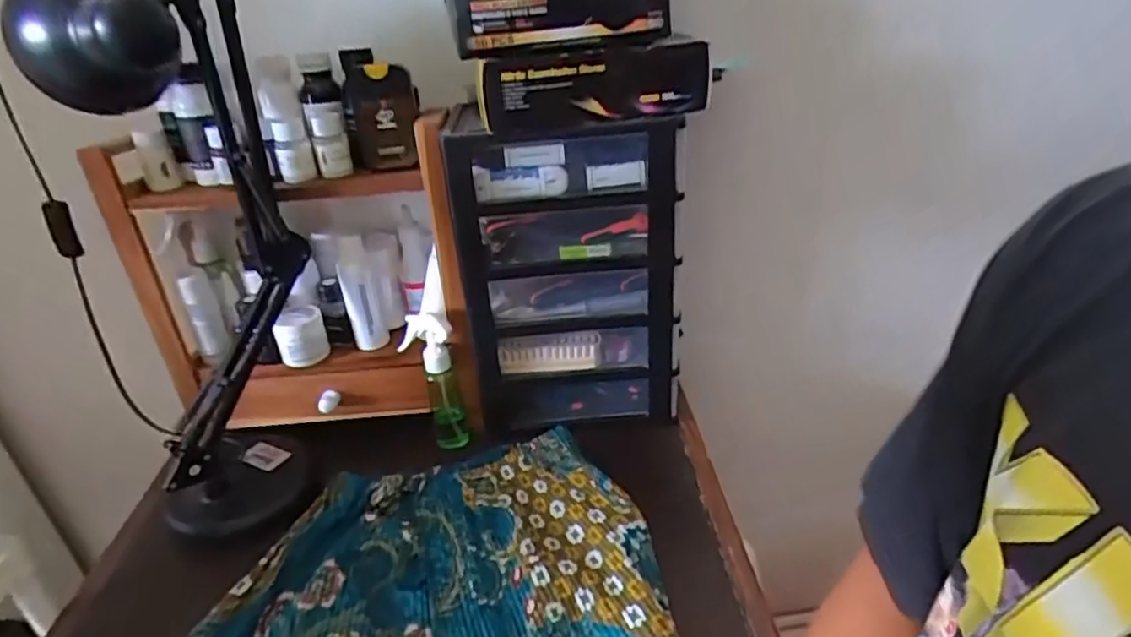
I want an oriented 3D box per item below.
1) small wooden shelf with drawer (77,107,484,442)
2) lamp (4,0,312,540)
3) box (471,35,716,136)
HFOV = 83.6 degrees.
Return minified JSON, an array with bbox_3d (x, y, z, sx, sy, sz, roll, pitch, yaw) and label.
[{"bbox_3d":[-0.257,-0.038,0.669,0.320,0.303,0.122,-3,29,3],"label":"small wooden shelf with drawer"},{"bbox_3d":[-0.333,-0.042,0.570,0.196,0.465,0.130,-24,33,-28],"label":"lamp"},{"bbox_3d":[0.031,-0.205,0.552,0.213,0.060,0.042,-13,29,-12],"label":"box"}]

